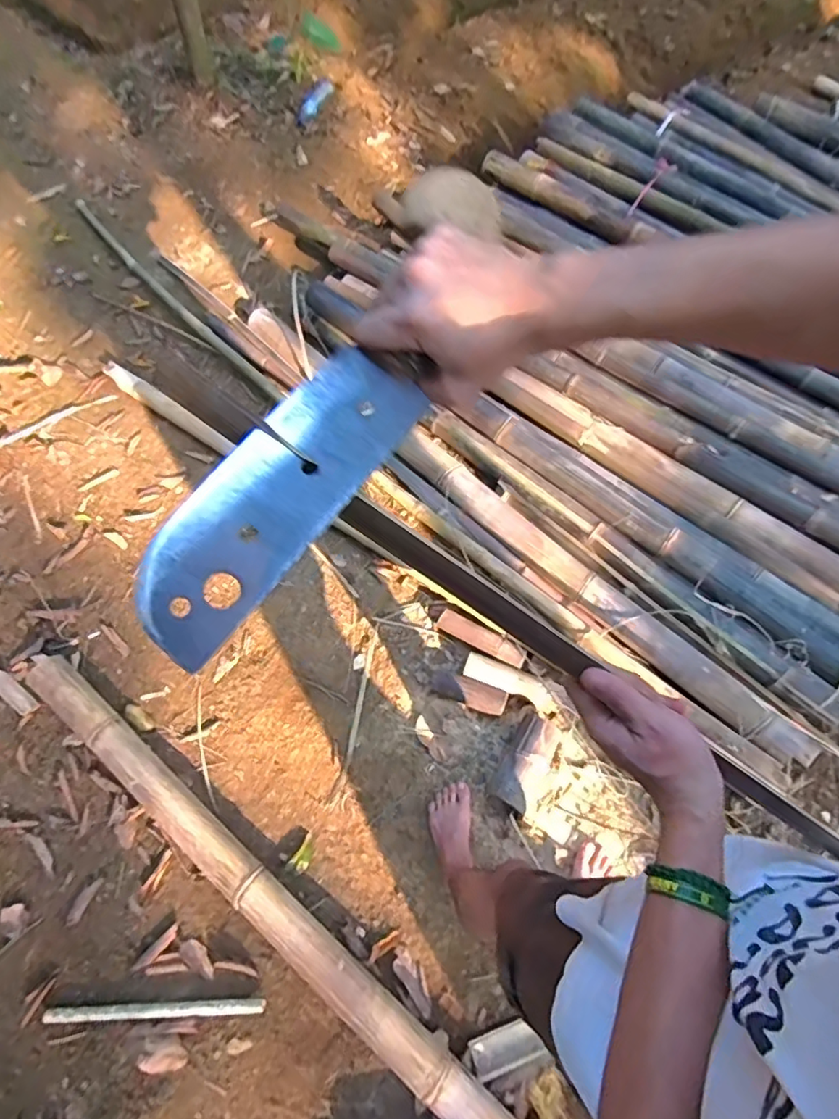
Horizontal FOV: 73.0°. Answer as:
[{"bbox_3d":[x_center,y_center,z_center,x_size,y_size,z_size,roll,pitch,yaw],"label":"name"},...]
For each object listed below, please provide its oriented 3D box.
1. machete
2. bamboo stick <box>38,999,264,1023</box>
[{"bbox_3d":[-0.043,-0.102,0.347,0.078,0.028,0.356,27,74,14],"label":"machete"},{"bbox_3d":[-0.538,0.911,1.141,0.438,0.024,0.022,-2,62,0],"label":"bamboo stick"}]

